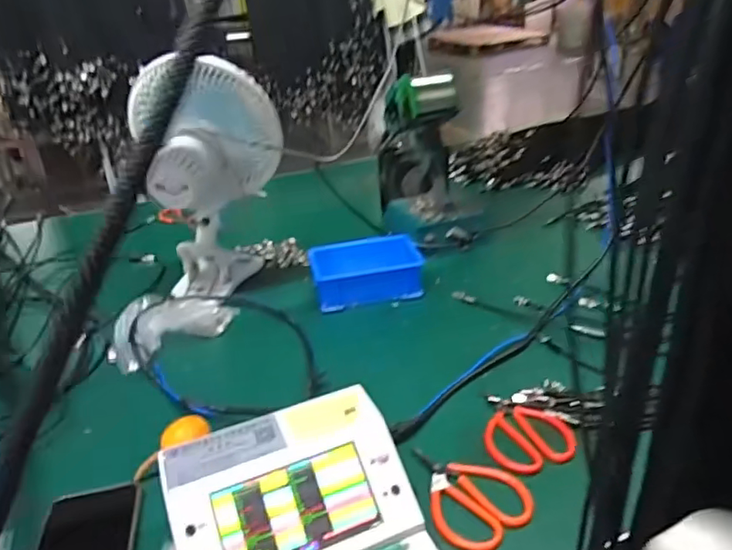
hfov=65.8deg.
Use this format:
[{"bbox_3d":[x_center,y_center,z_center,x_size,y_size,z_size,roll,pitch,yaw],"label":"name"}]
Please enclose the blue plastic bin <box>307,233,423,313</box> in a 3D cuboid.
[{"bbox_3d":[0.000,-0.004,0.776,0.145,0.062,0.085,-9,30,-8],"label":"blue plastic bin"}]

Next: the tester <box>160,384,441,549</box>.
[{"bbox_3d":[-0.044,0.183,0.406,0.167,0.083,0.165,-16,31,-20],"label":"tester"}]

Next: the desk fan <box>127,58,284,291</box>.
[{"bbox_3d":[-0.210,-0.140,0.793,0.187,0.287,0.156,-11,30,-13],"label":"desk fan"}]

